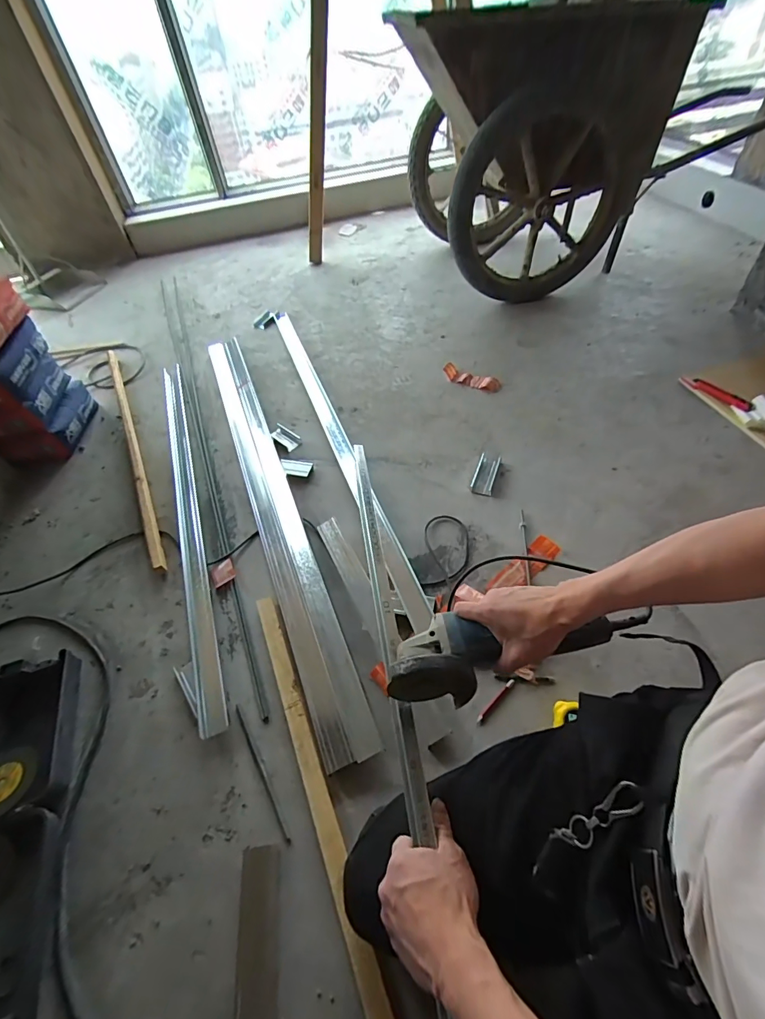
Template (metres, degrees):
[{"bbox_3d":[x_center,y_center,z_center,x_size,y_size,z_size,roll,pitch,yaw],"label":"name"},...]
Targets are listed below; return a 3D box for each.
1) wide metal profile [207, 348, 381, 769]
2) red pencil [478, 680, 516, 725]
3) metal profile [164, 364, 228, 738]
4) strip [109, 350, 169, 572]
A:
[{"bbox_3d":[-0.293,-0.069,1.081,0.108,0.035,1.326,-20,53,-11],"label":"wide metal profile"},{"bbox_3d":[0.192,0.326,0.738,0.101,0.007,0.010,-38,58,-22],"label":"red pencil"},{"bbox_3d":[-0.495,-0.025,1.095,0.081,0.028,1.153,-18,53,-9],"label":"metal profile"},{"bbox_3d":[-0.706,-0.194,1.215,0.032,0.025,0.947,-24,54,-14],"label":"strip"}]

